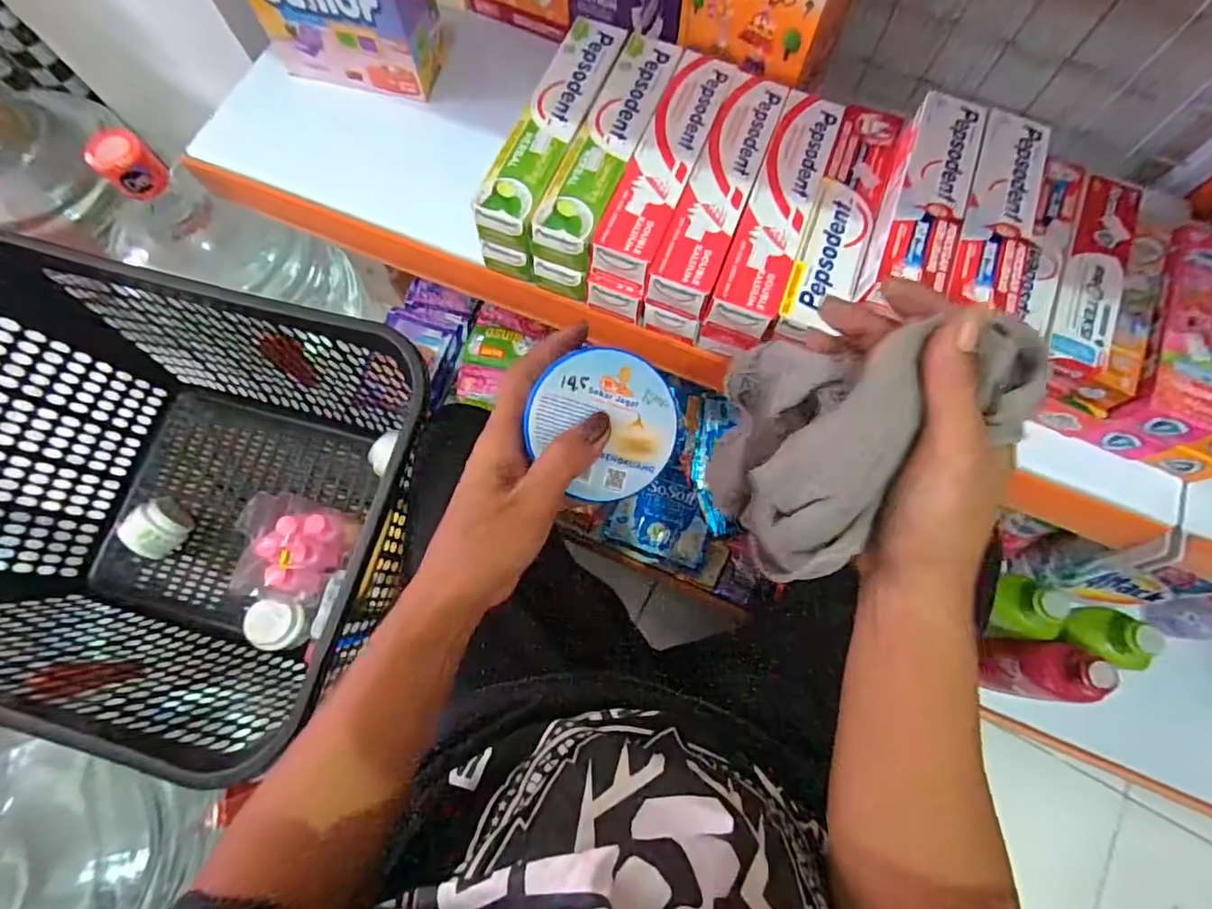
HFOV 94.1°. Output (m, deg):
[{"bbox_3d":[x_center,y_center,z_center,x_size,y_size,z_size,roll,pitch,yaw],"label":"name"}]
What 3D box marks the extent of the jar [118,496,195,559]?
[{"bbox_3d":[-0.611,0.099,0.768,0.073,0.065,0.061,40,78,10],"label":"jar"}]

